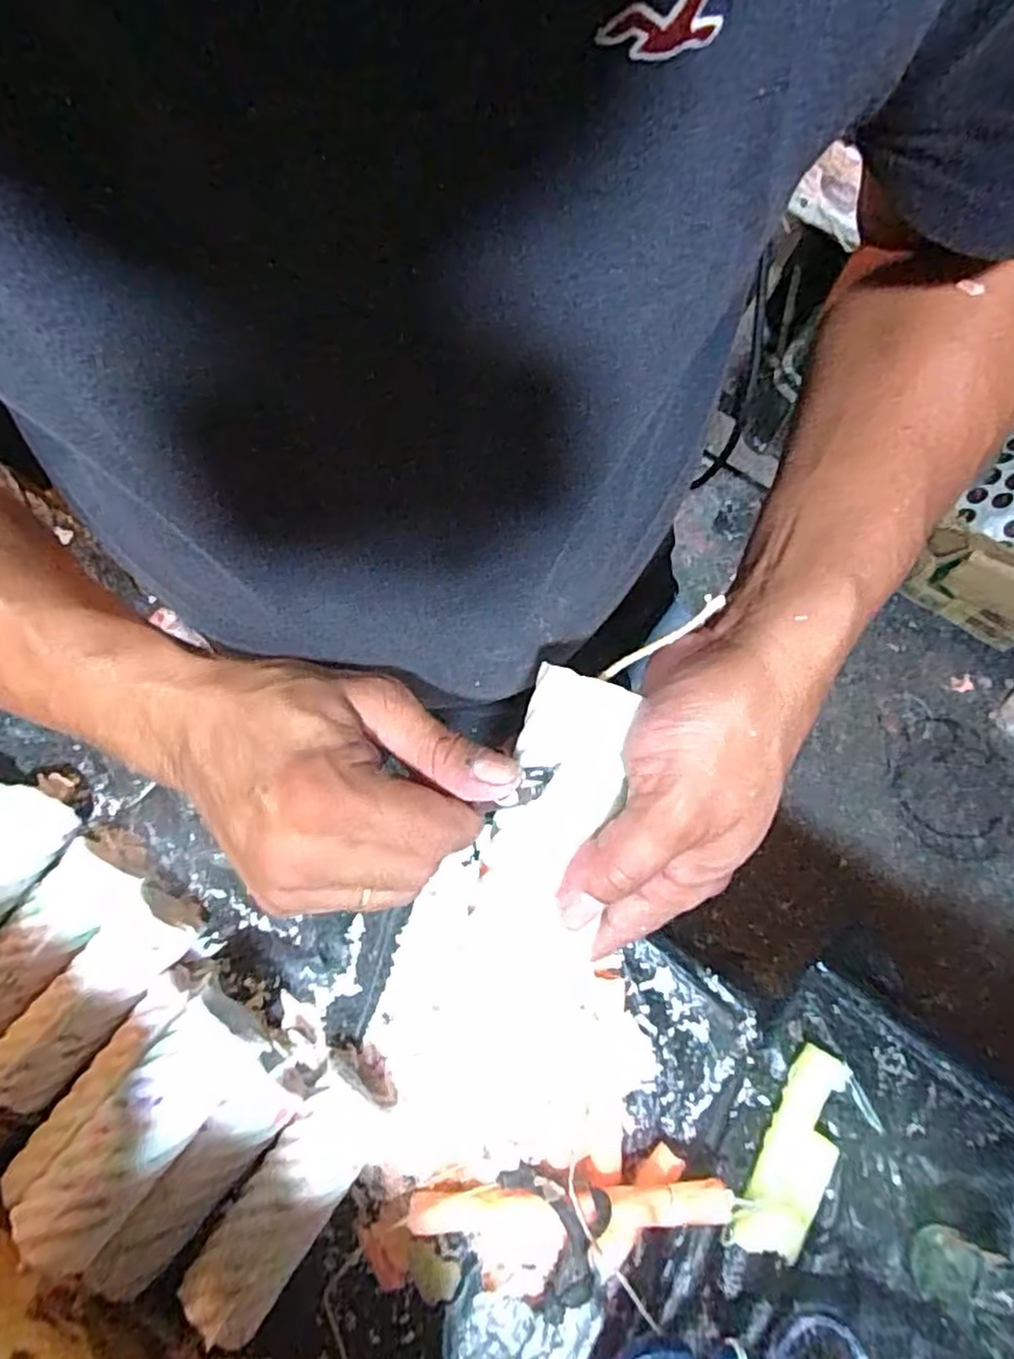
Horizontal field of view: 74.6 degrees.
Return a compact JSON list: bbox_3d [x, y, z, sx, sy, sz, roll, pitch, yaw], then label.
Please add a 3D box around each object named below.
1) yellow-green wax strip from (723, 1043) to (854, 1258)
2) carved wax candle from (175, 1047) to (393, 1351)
[{"bbox_3d":[0.189,0.309,0.435,0.042,0.009,0.127,30,64,21],"label":"yellow-green wax strip"},{"bbox_3d":[-0.128,0.313,0.413,0.054,0.047,0.148,30,72,10],"label":"carved wax candle"}]

